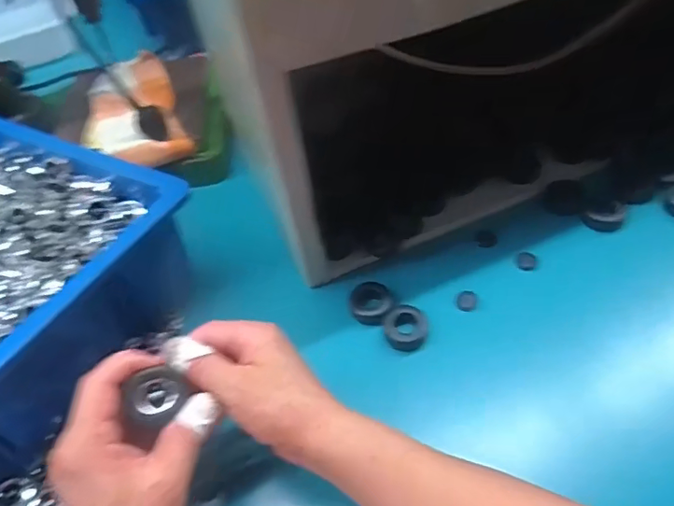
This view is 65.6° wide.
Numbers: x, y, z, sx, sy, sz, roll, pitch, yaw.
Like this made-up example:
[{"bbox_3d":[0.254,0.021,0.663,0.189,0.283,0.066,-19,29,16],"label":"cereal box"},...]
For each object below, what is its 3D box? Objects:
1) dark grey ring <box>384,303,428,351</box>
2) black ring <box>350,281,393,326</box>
[{"bbox_3d":[0.057,0.062,0.434,0.035,0.018,0.032,-3,50,3],"label":"dark grey ring"},{"bbox_3d":[0.029,0.042,0.455,0.035,0.013,0.040,8,51,13],"label":"black ring"}]

